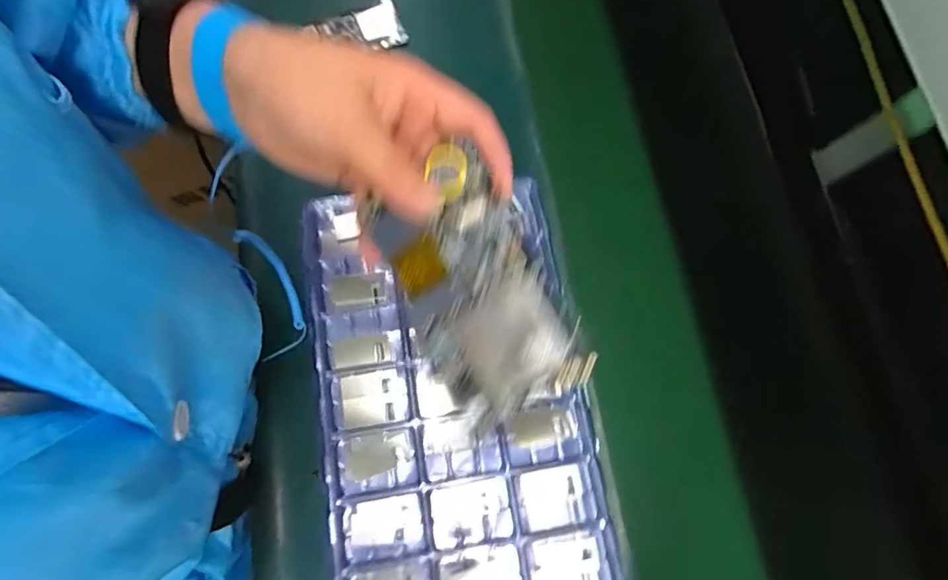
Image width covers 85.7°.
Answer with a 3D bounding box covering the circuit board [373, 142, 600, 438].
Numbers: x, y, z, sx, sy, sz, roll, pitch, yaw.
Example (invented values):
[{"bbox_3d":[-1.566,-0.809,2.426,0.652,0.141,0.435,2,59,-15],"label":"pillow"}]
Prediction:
[{"bbox_3d":[-0.003,0.000,0.238,0.065,0.006,0.119,-29,84,9],"label":"circuit board"}]

